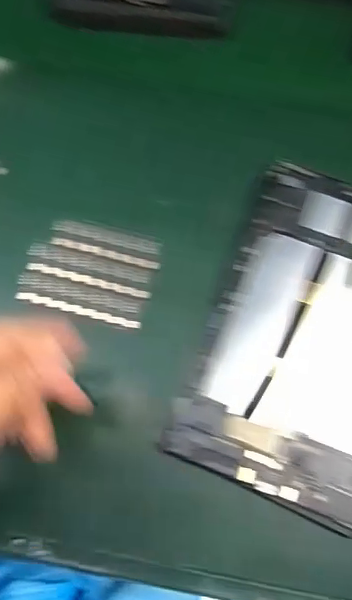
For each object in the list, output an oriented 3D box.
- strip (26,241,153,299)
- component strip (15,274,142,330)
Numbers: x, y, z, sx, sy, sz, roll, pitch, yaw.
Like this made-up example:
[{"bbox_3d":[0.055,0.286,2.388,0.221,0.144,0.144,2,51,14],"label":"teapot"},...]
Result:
[{"bbox_3d":[-0.068,-0.024,0.436,0.098,0.005,0.023,14,74,3],"label":"strip"},{"bbox_3d":[-0.074,0.001,0.428,0.097,0.005,0.021,15,75,3],"label":"component strip"}]

